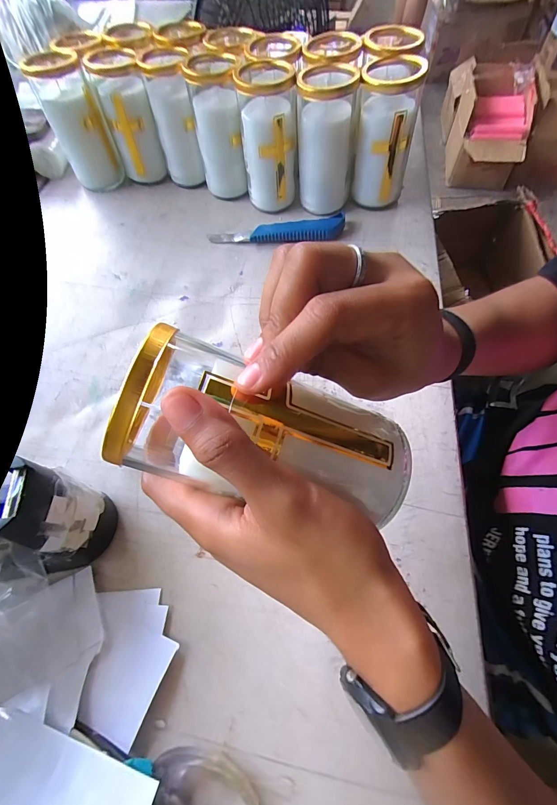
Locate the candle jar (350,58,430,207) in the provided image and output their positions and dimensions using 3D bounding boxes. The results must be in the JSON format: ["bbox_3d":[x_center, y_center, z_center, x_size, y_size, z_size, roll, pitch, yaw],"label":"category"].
[{"bbox_3d":[0.129,-0.320,0.414,0.068,0.134,0.078,12,62,10],"label":"candle jar"}]

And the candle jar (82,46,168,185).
[{"bbox_3d":[-0.200,-0.383,0.466,0.060,0.135,0.064,-15,61,-6],"label":"candle jar"}]

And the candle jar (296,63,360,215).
[{"bbox_3d":[0.058,-0.314,0.415,0.065,0.132,0.064,4,61,5],"label":"candle jar"}]

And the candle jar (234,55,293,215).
[{"bbox_3d":[-0.012,-0.327,0.427,0.062,0.136,0.075,-1,61,2],"label":"candle jar"}]

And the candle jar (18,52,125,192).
[{"bbox_3d":[-0.272,-0.378,0.461,0.067,0.142,0.067,-26,63,-11],"label":"candle jar"}]

